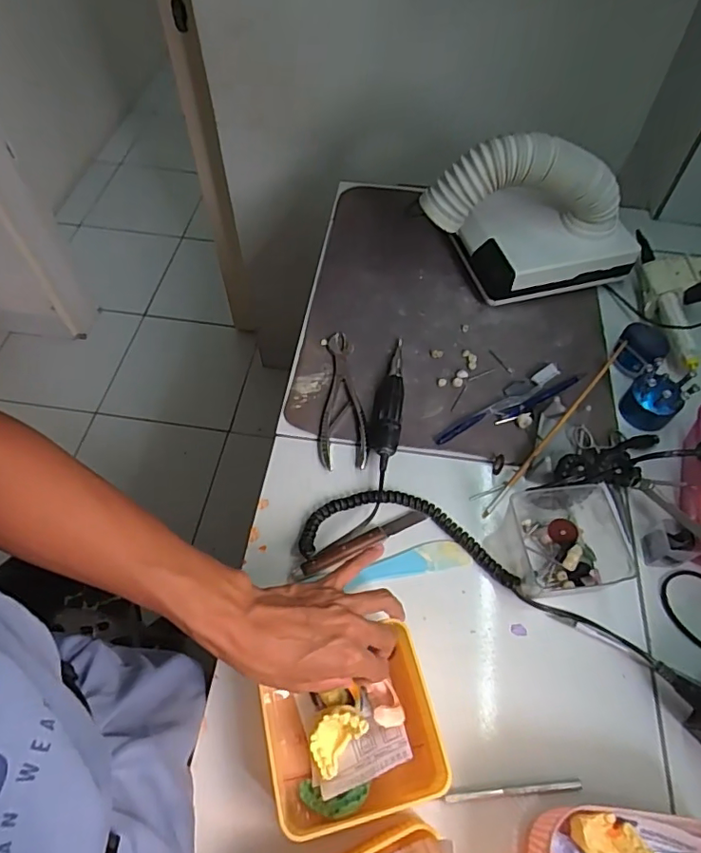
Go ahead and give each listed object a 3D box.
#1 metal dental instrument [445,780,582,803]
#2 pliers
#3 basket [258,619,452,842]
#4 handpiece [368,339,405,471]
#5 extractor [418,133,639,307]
[{"bbox_3d":[0.135,0.302,0.441,0.113,0.004,0.007,-4,58,-3],"label":"metal dental instrument"},{"bbox_3d":[-0.009,-0.037,0.650,0.056,0.011,0.195,0,58,0],"label":"pliers"},{"bbox_3d":[-0.001,0.250,0.439,0.139,0.055,0.125,-14,59,-9],"label":"basket"},{"bbox_3d":[0.047,-0.034,0.636,0.034,0.027,0.181,8,58,5],"label":"handpiece"},{"bbox_3d":[0.233,-0.260,0.685,0.267,0.183,0.115,-12,59,-8],"label":"extractor"}]

